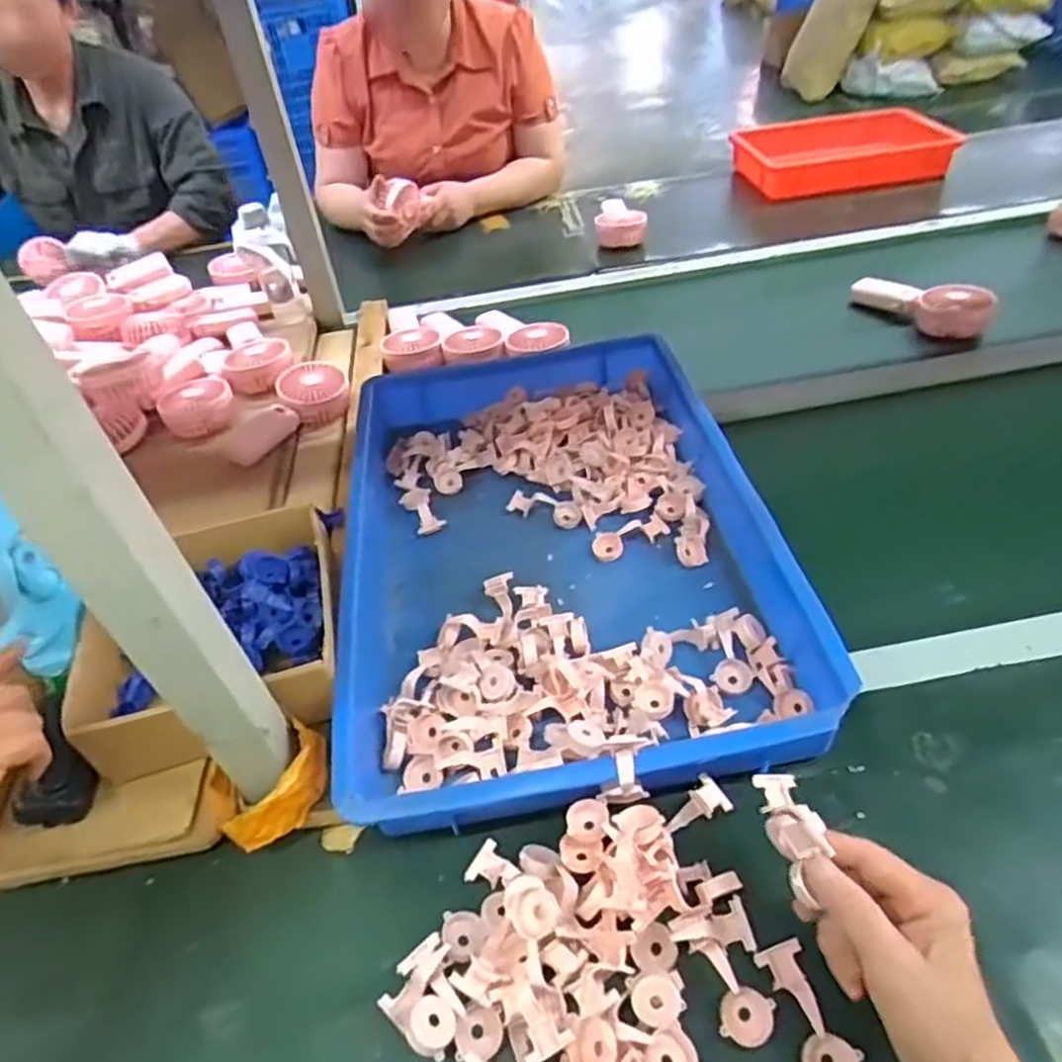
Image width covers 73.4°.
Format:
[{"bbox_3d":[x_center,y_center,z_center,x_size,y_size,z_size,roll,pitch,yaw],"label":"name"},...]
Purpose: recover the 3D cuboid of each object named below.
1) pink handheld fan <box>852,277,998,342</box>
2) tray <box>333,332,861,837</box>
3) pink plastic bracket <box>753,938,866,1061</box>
[{"bbox_3d":[0.530,-0.309,0.967,0.175,0.068,0.041,28,55,31],"label":"pink handheld fan"},{"bbox_3d":[0.012,-0.007,0.694,0.373,0.087,0.552,-10,47,-4],"label":"tray"},{"bbox_3d":[0.163,0.282,0.416,0.032,0.017,0.075,-17,48,-11],"label":"pink plastic bracket"}]

